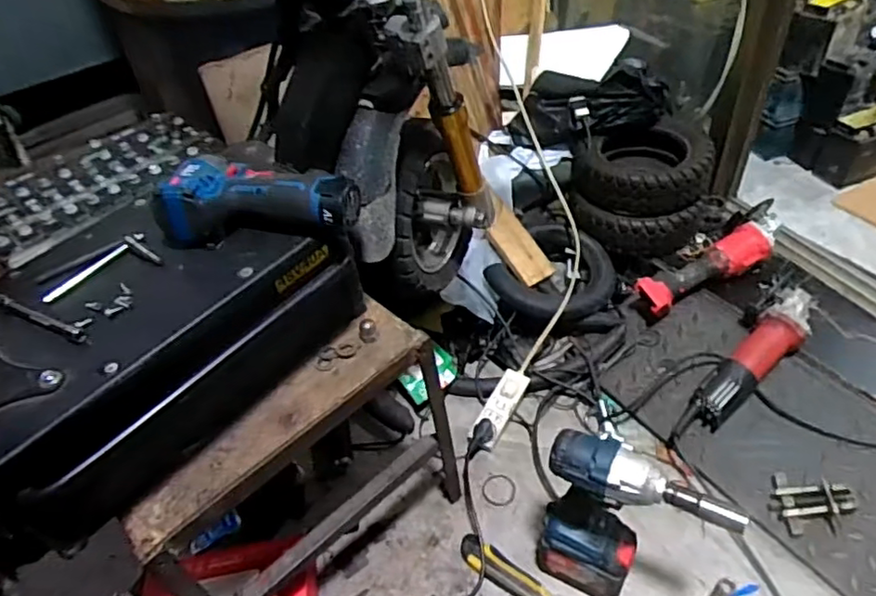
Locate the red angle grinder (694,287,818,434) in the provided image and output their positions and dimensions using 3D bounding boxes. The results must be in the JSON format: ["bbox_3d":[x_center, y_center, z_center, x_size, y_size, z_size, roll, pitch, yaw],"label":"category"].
[{"bbox_3d":[0.505,0.091,0.998,0.089,0.072,0.274,35,77,35],"label":"red angle grinder"}]

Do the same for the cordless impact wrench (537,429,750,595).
[{"bbox_3d":[0.229,0.289,0.757,0.203,0.270,0.071,18,48,22],"label":"cordless impact wrench"}]

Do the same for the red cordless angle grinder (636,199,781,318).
[{"bbox_3d":[0.500,-0.071,1.144,0.332,0.094,0.115,-19,45,-14],"label":"red cordless angle grinder"}]

